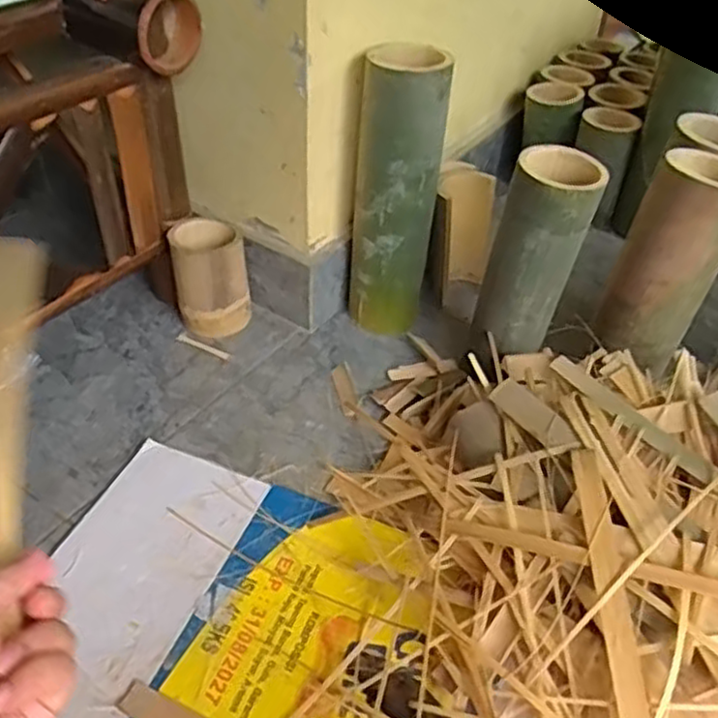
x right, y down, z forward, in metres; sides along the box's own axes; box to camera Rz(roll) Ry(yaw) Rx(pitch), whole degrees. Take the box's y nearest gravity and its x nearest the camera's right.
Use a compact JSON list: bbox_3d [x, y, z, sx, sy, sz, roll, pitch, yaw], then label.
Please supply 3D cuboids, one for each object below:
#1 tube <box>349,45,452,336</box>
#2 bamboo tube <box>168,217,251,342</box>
[{"bbox_3d":[0.041,-0.181,0.832,0.093,0.321,0.075,5,42,2],"label":"tube"},{"bbox_3d":[-0.179,-0.097,0.873,0.087,0.120,0.074,-5,43,-9],"label":"bamboo tube"}]

